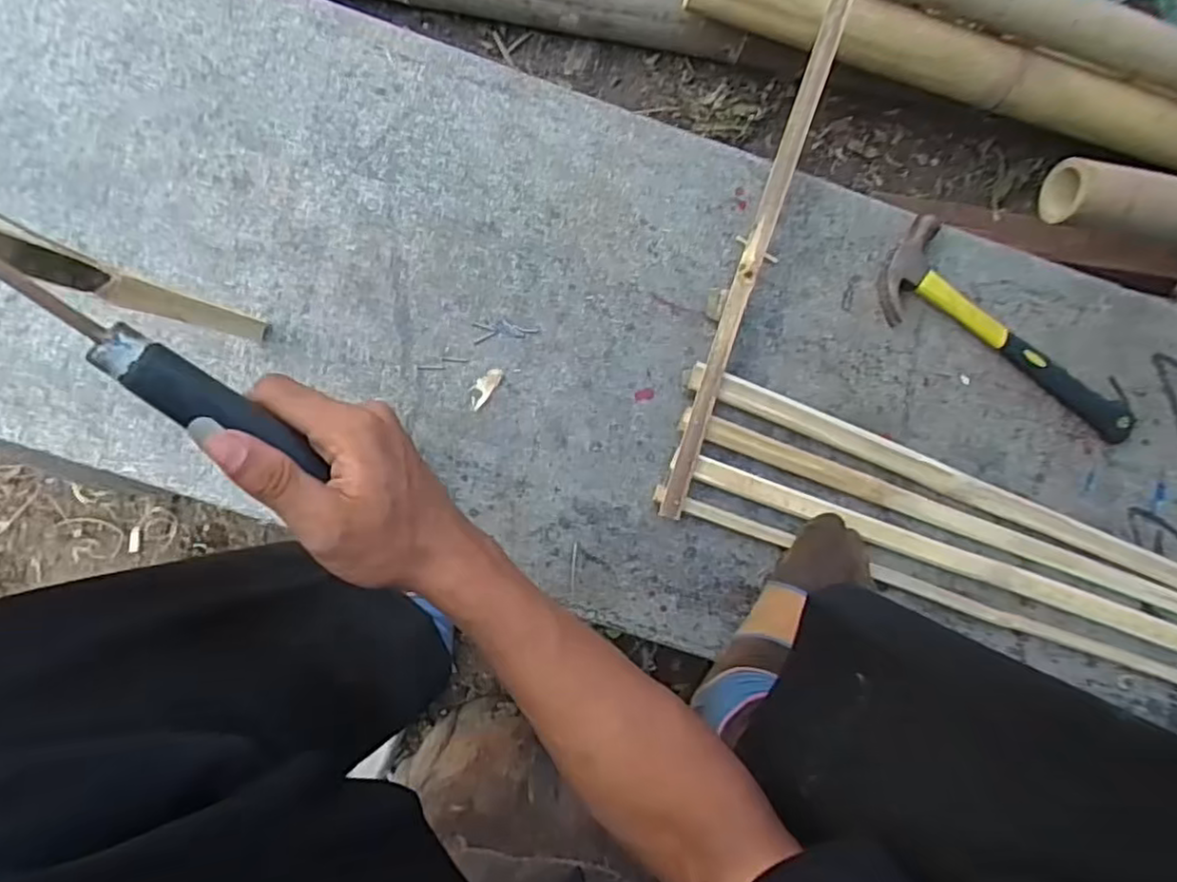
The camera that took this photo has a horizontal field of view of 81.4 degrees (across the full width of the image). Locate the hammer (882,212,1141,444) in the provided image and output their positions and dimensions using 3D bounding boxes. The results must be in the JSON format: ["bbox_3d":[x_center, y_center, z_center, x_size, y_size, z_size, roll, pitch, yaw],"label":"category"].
[{"bbox_3d":[0.387,-0.081,0.636,0.280,0.025,0.093,43,84,-3],"label":"hammer"}]

